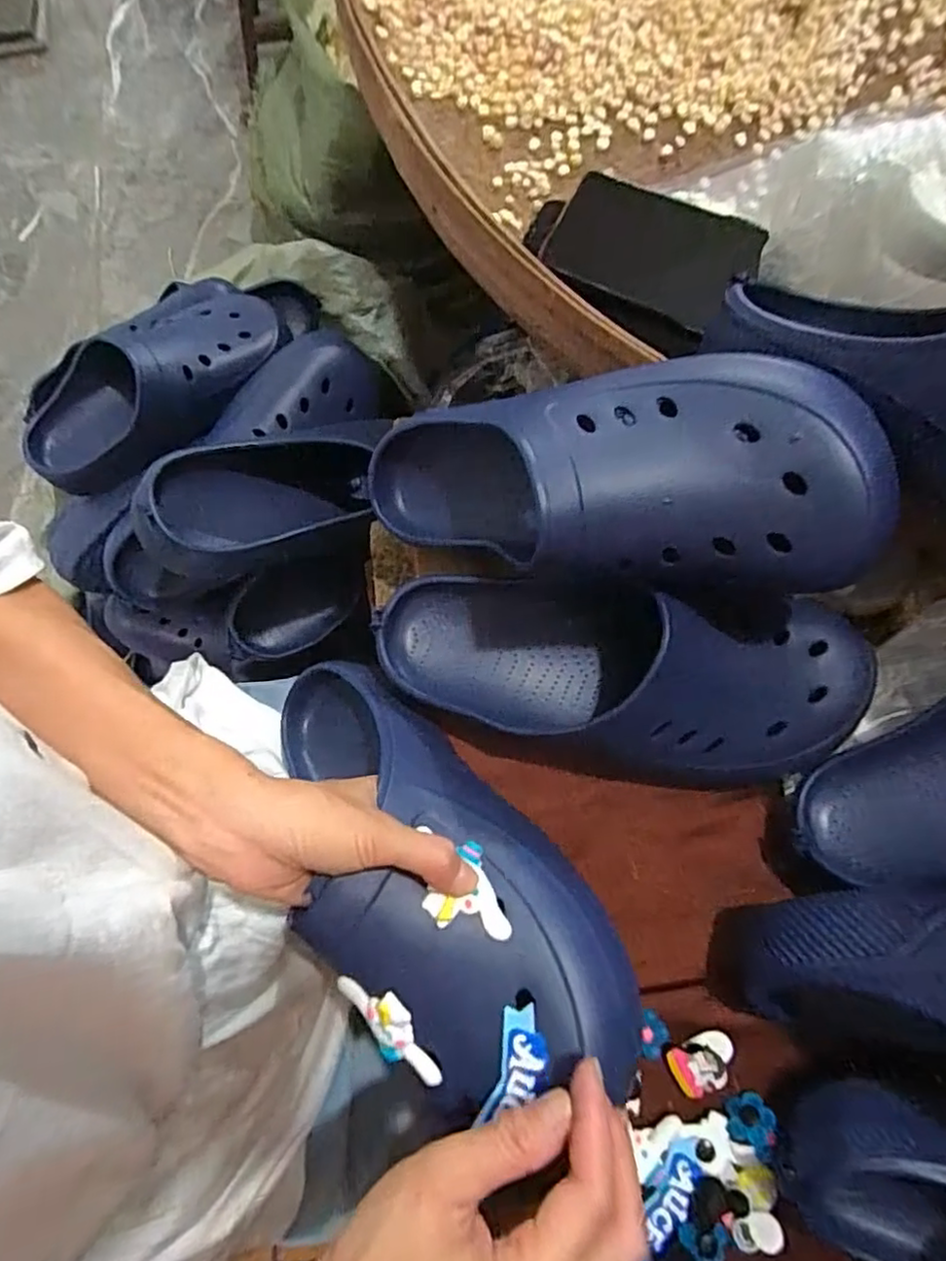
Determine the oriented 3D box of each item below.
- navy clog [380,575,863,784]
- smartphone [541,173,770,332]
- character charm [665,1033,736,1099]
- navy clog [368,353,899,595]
[{"bbox_3d":[0.087,0.023,0.370,0.293,0.085,0.112,3,75,3],"label":"navy clog"},{"bbox_3d":[0.125,-0.264,0.452,0.136,0.068,0.009,17,44,-5],"label":"smartphone"},{"bbox_3d":[0.130,0.243,0.360,0.037,0.010,0.026,-19,75,-3],"label":"character charm"},{"bbox_3d":[0.060,-0.082,0.353,0.287,0.089,0.113,8,73,31],"label":"navy clog"}]

